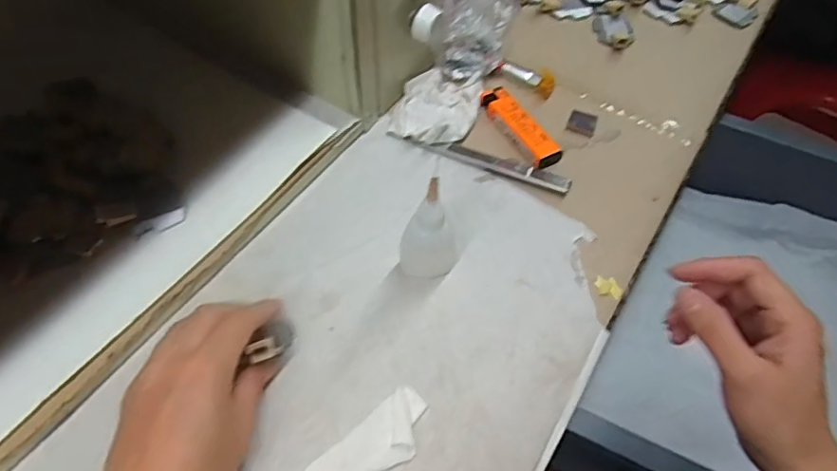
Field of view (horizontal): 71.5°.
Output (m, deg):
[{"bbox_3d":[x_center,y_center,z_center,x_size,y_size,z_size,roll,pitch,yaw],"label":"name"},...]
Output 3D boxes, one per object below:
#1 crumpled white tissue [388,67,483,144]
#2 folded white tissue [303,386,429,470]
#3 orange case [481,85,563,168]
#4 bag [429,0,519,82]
[{"bbox_3d":[0.015,-0.102,0.451,0.060,0.015,0.075,17,56,9],"label":"crumpled white tissue"},{"bbox_3d":[-0.031,0.119,0.307,0.092,0.005,0.031,-36,64,-24],"label":"folded white tissue"},{"bbox_3d":[0.077,-0.085,0.445,0.025,0.009,0.081,-25,60,-18],"label":"orange case"},{"bbox_3d":[0.046,-0.194,0.466,0.073,0.061,0.129,8,88,1],"label":"bag"}]

